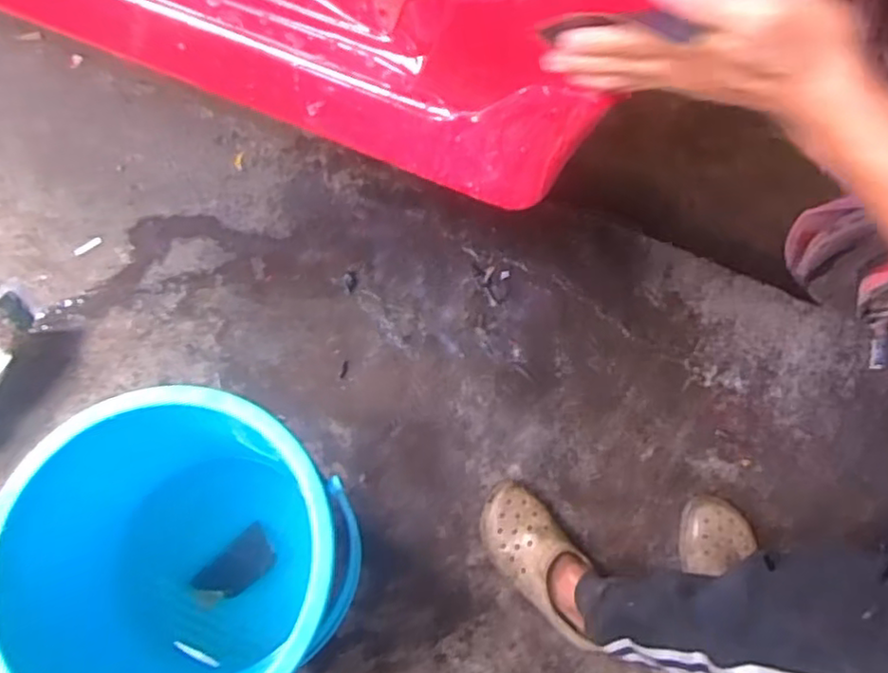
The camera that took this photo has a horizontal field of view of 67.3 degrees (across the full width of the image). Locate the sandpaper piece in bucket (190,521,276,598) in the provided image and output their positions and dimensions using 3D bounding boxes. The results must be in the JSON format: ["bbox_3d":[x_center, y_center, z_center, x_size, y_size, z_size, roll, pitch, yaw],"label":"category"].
[{"bbox_3d":[-0.262,0.295,0.869,0.064,0.004,0.114,28,36,11],"label":"sandpaper piece in bucket"}]

